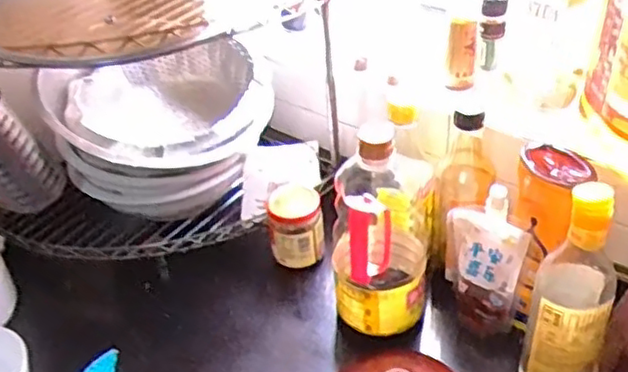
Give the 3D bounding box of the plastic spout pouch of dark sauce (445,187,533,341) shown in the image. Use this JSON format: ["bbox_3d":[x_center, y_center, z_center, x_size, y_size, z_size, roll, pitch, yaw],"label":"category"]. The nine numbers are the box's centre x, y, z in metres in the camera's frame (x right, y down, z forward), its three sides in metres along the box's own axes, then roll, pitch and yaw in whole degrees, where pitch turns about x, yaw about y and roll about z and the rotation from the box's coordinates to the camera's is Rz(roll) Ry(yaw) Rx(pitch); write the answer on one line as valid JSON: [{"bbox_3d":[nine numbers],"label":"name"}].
[{"bbox_3d":[0.186,0.083,0.742,0.080,0.209,0.050,27,50,33],"label":"plastic spout pouch of dark sauce"}]

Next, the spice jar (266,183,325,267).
[{"bbox_3d":[-0.023,0.053,0.849,0.064,0.094,0.062,-5,40,1],"label":"spice jar"}]

